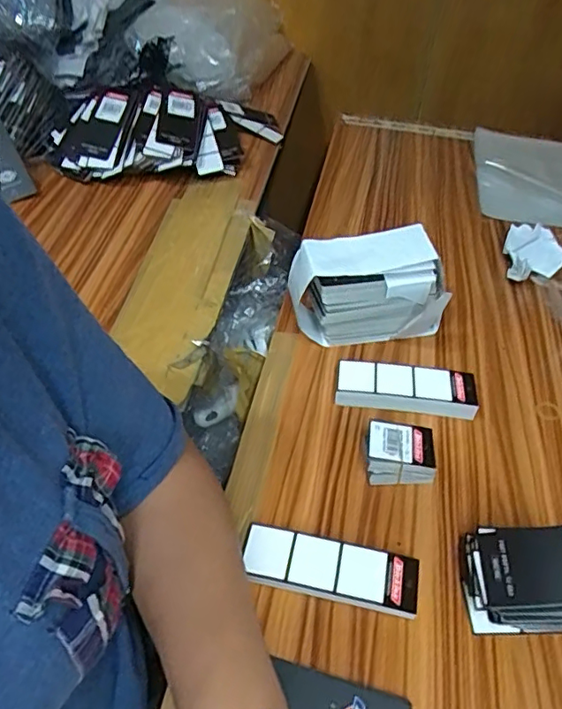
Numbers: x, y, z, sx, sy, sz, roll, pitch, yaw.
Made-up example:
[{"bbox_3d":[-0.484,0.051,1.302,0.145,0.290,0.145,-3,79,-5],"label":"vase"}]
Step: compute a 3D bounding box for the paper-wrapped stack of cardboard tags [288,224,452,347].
[{"bbox_3d":[0.081,-0.056,0.520,0.142,0.106,0.057,-5,46,-7],"label":"paper-wrapped stack of cardboard tags"}]

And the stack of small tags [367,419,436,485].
[{"bbox_3d":[0.093,0.080,0.439,0.050,0.036,0.039,4,46,2],"label":"stack of small tags"}]

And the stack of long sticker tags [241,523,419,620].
[{"bbox_3d":[0.033,0.149,0.382,0.119,0.018,0.037,10,46,8],"label":"stack of long sticker tags"}]

